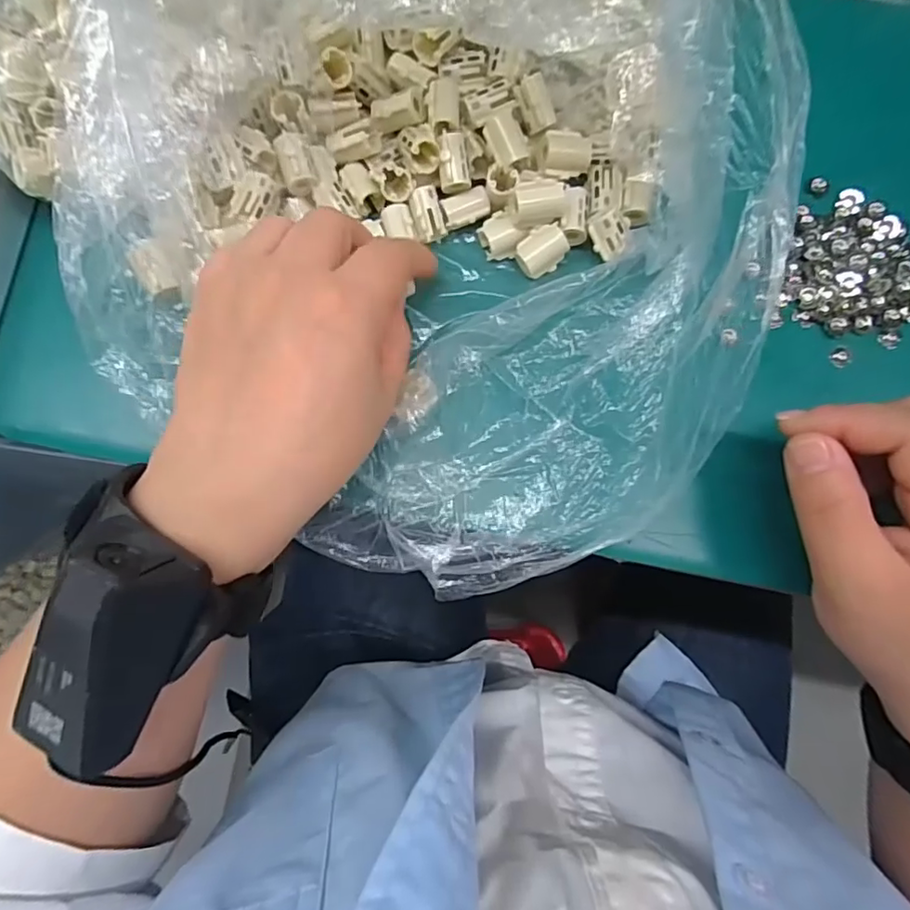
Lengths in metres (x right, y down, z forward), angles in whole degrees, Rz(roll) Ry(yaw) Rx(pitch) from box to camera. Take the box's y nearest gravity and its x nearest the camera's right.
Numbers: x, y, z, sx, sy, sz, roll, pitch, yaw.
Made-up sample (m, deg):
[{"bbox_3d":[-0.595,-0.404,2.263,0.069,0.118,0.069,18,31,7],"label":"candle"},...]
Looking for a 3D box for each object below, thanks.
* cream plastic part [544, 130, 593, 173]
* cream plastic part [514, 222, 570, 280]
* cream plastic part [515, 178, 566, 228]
[{"bbox_3d":[0.050,-0.138,0.253,0.022,0.010,0.016,-5,79,-2],"label":"cream plastic part"},{"bbox_3d":[0.039,-0.092,0.255,0.023,0.014,0.015,-27,81,-6],"label":"cream plastic part"},{"bbox_3d":[0.038,-0.111,0.248,0.022,0.013,0.013,-9,79,-3],"label":"cream plastic part"}]

